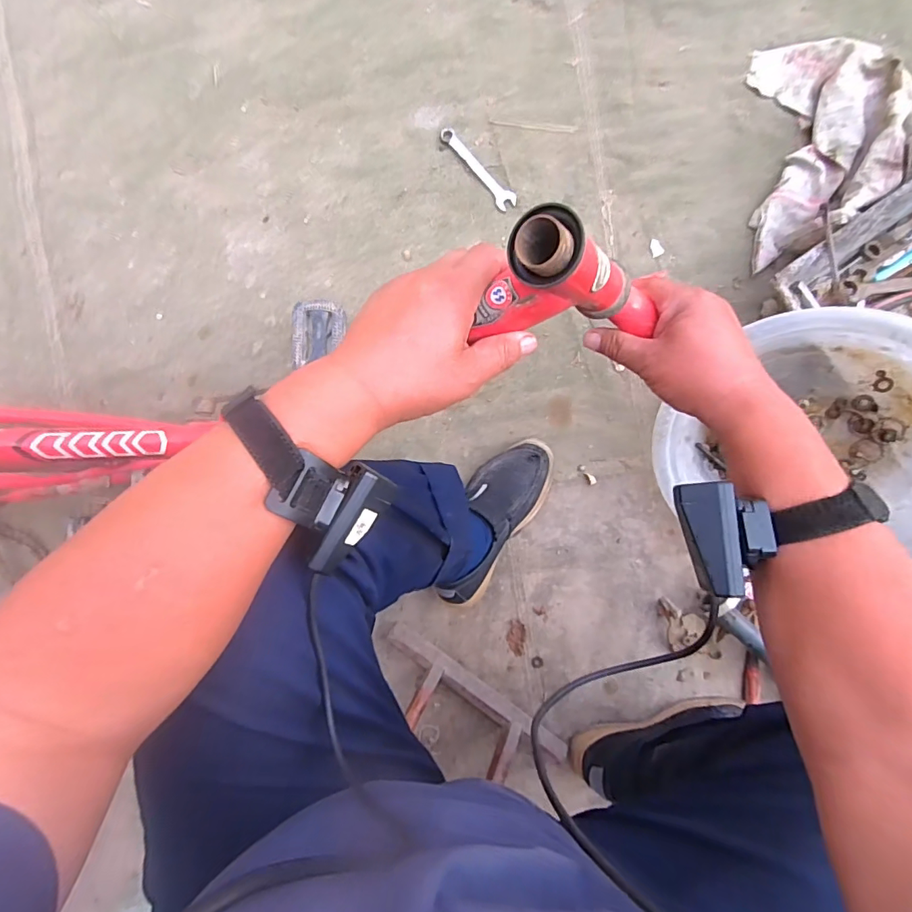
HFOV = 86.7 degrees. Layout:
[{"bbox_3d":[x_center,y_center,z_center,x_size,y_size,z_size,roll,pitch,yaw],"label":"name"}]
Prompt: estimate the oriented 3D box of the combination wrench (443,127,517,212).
[{"bbox_3d":[0.035,-0.437,0.732,0.032,0.013,0.150,-40,90,2],"label":"combination wrench"}]

